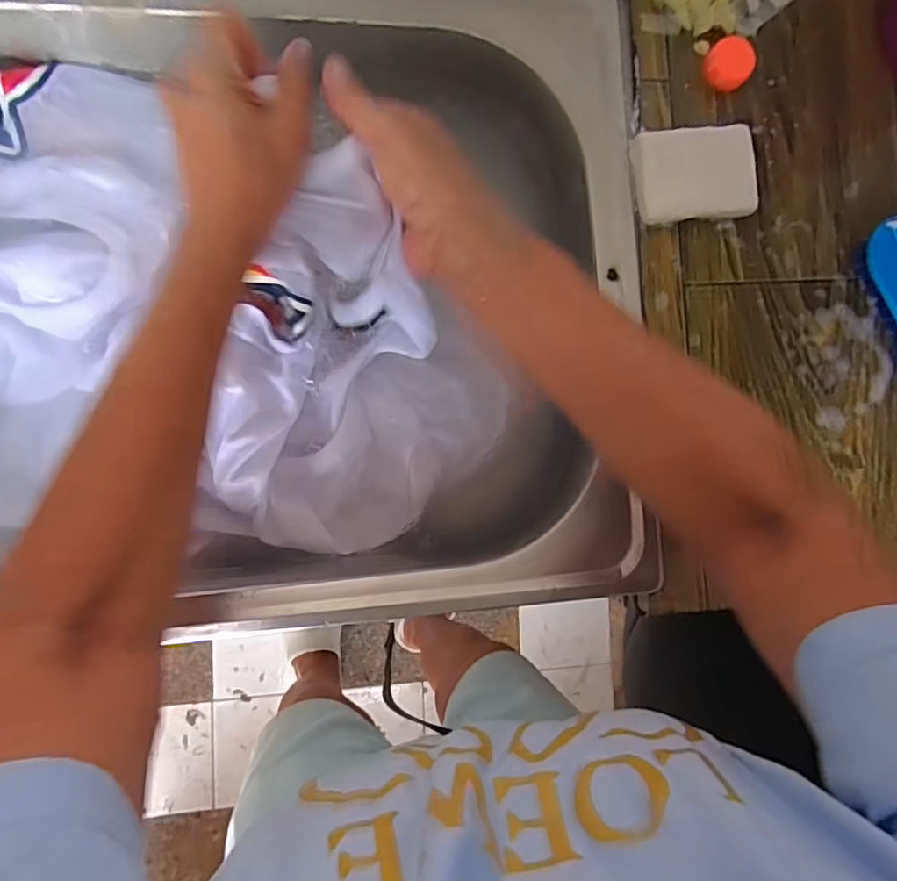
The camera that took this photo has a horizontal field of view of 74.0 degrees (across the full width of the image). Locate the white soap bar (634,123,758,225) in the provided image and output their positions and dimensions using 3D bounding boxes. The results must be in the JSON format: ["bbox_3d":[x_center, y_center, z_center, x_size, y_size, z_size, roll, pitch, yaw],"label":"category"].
[{"bbox_3d":[0.163,-0.176,0.394,0.079,0.019,0.057,-7,90,-9],"label":"white soap bar"}]

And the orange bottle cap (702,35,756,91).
[{"bbox_3d":[0.190,-0.254,0.402,0.031,0.017,0.027,43,83,-5],"label":"orange bottle cap"}]

